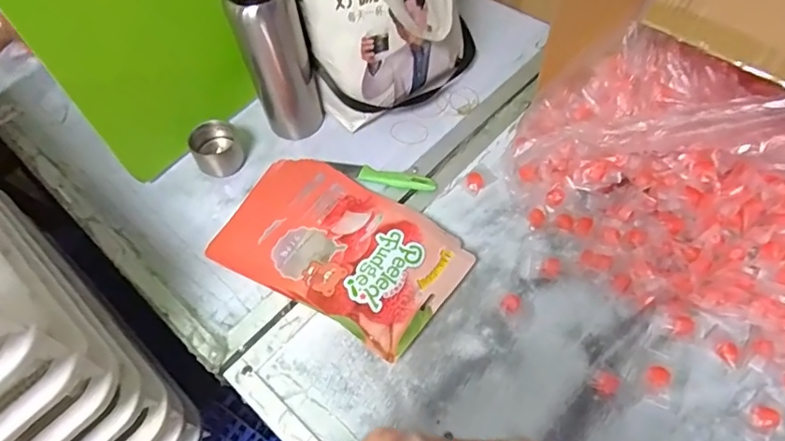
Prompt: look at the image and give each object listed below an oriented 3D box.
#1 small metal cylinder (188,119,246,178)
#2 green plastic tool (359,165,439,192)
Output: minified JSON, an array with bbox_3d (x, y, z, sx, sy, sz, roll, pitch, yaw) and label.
[{"bbox_3d":[-0.233,-0.095,0.700,0.062,0.055,0.050,-26,60,-12],"label":"small metal cylinder"},{"bbox_3d":[0.007,-0.054,0.688,0.100,0.010,0.023,8,59,9],"label":"green plastic tool"}]

